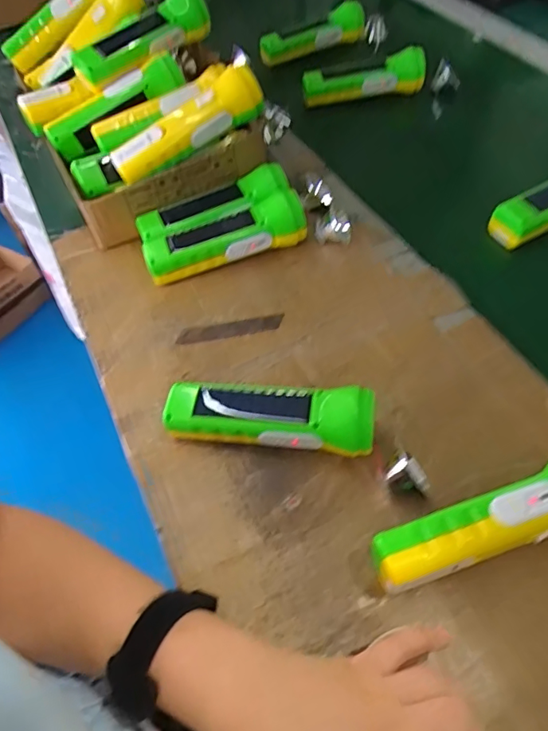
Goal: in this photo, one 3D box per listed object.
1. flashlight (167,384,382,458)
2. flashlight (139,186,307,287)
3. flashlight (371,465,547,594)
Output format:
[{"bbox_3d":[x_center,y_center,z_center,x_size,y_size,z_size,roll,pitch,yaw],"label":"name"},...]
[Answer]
[{"bbox_3d":[-0.004,0.040,0.391,0.159,0.047,0.041,7,56,8],"label":"flashlight"},{"bbox_3d":[-0.050,-0.133,0.516,0.165,0.051,0.043,-16,56,-8],"label":"flashlight"},{"bbox_3d":[0.147,0.106,0.333,0.166,0.051,0.040,-14,56,-6],"label":"flashlight"}]

